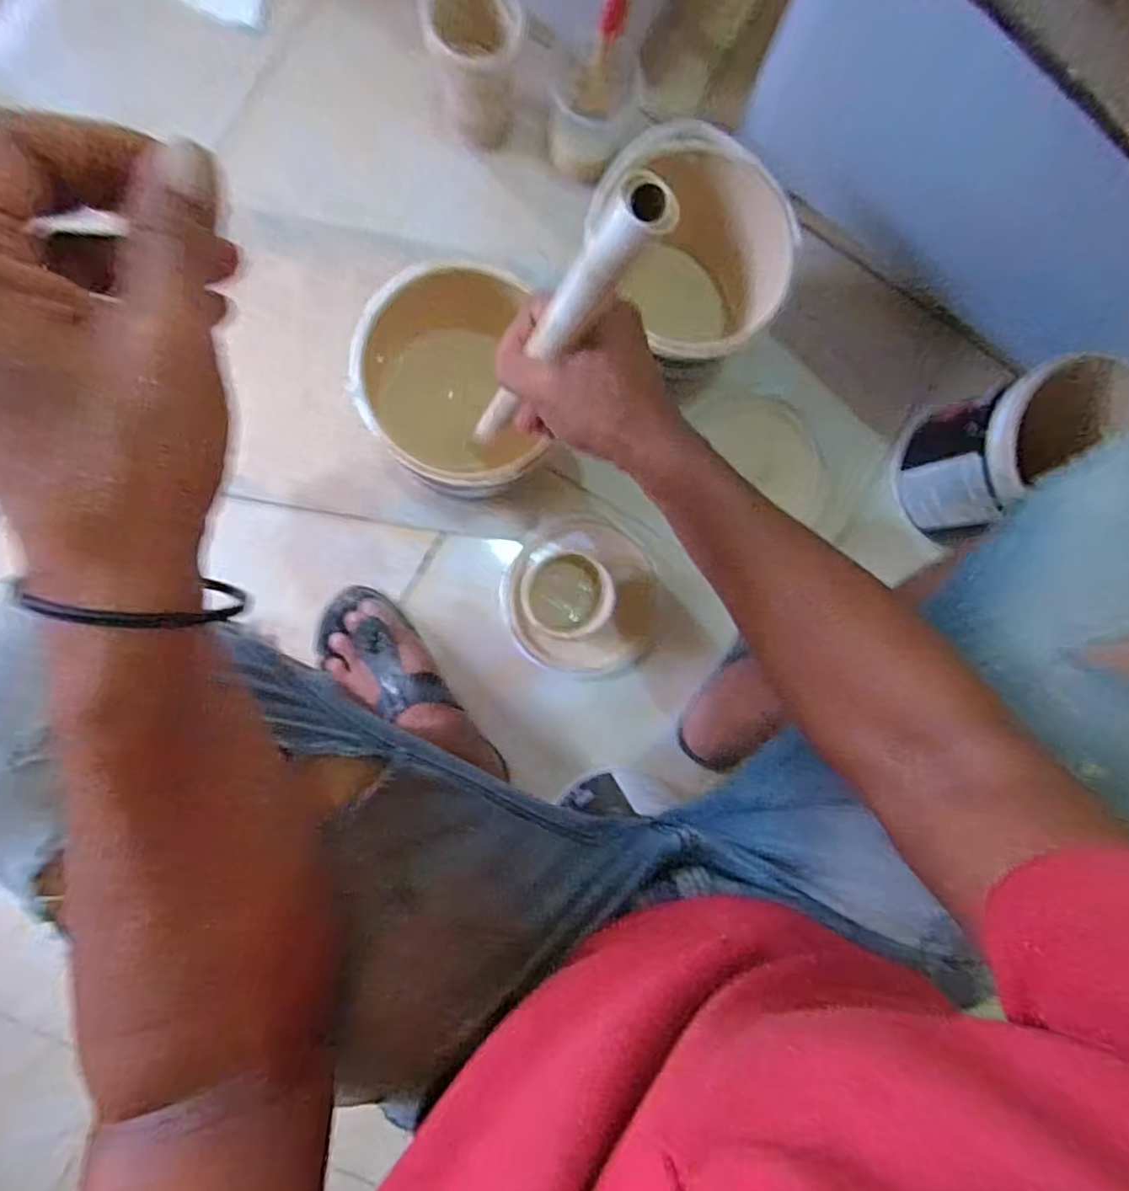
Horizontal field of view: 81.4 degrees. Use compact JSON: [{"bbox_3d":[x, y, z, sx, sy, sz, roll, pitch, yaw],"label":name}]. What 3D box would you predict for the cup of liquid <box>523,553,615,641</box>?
[{"bbox_3d":[0.002,0.000,0.705,0.090,0.074,0.086,0,92,-7],"label":"cup of liquid"}]

